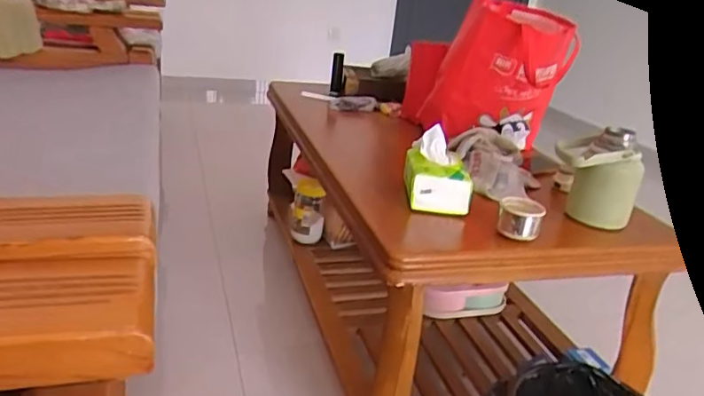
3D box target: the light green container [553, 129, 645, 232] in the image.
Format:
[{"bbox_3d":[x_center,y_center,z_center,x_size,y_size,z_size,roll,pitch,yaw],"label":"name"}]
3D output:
[{"bbox_3d":[0.408,-0.035,0.939,0.112,0.157,0.091,7,22,0],"label":"light green container"}]

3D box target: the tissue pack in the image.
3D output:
[{"bbox_3d":[0.145,-0.048,0.941,0.105,0.115,0.112,7,22,2],"label":"tissue pack"}]

